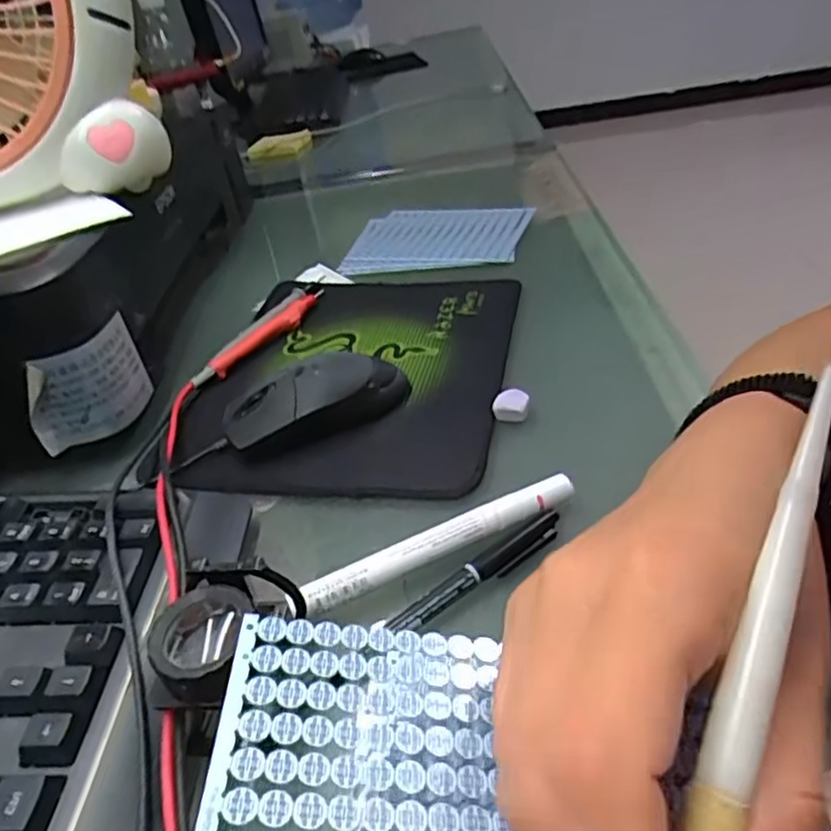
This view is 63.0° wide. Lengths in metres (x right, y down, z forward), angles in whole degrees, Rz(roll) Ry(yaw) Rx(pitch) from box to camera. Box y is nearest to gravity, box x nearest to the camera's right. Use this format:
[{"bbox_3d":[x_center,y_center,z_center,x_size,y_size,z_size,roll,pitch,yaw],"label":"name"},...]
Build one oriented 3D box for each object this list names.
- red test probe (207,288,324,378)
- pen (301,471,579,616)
[{"bbox_3d":[-0.106,-0.069,0.513,0.018,0.015,0.127,10,40,27],"label":"red test probe"},{"bbox_3d":[0.014,0.058,0.310,0.135,0.018,0.011,-23,37,-17],"label":"pen"}]

